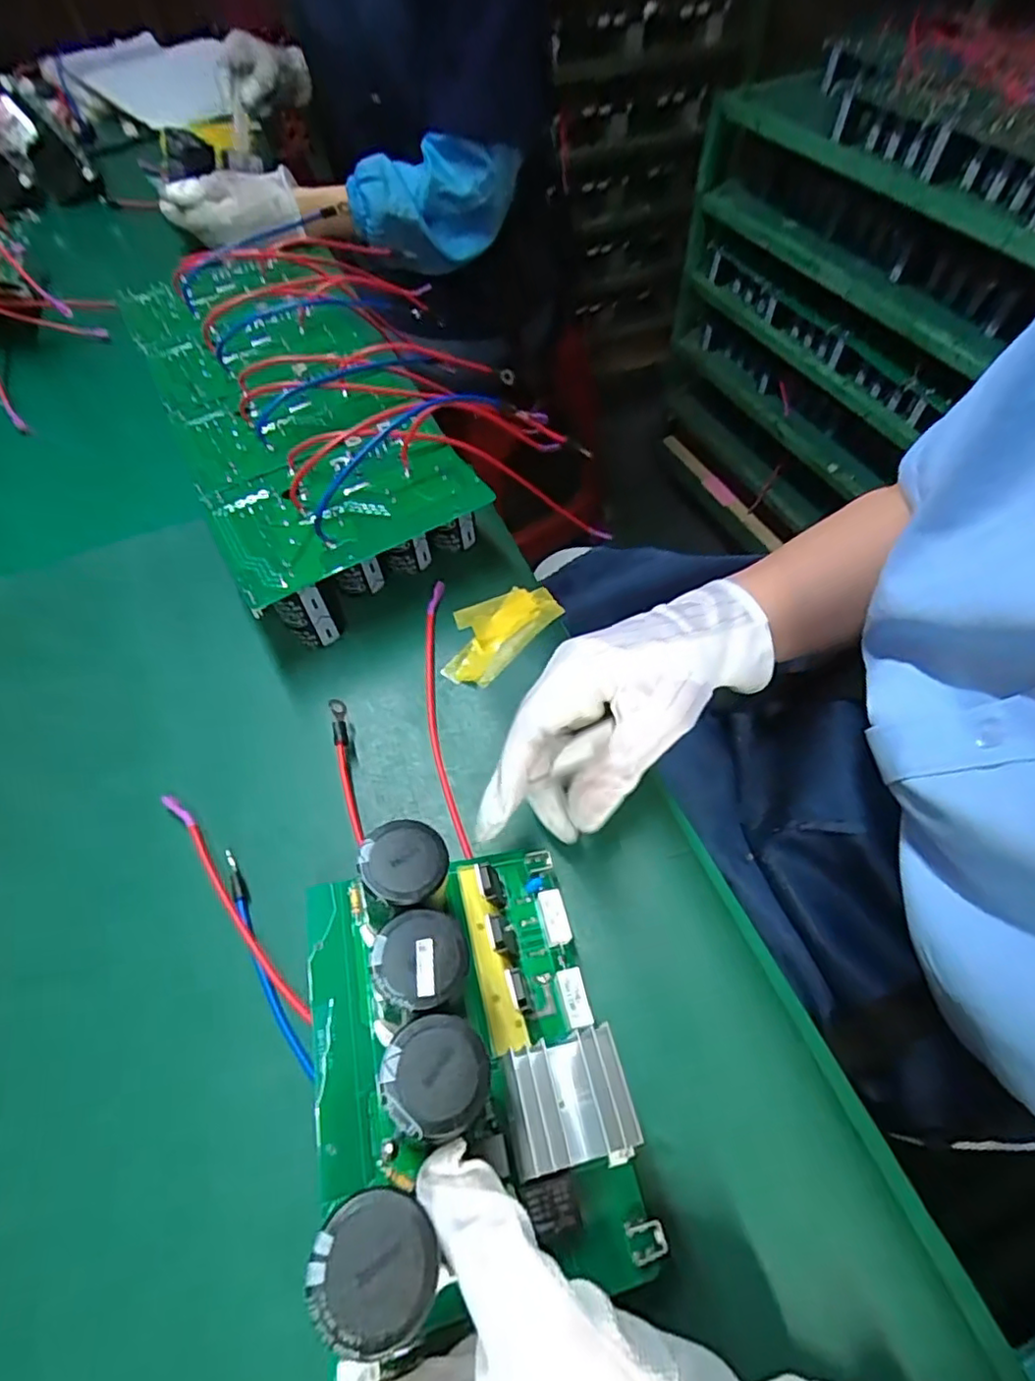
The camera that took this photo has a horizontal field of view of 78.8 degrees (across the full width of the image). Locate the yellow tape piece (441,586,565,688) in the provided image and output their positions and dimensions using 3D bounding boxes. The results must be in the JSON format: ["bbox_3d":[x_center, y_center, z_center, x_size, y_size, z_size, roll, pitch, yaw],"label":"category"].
[{"bbox_3d":[-0.015,-0.040,0.398,0.049,0.005,0.087,34,64,22],"label":"yellow tape piece"}]

